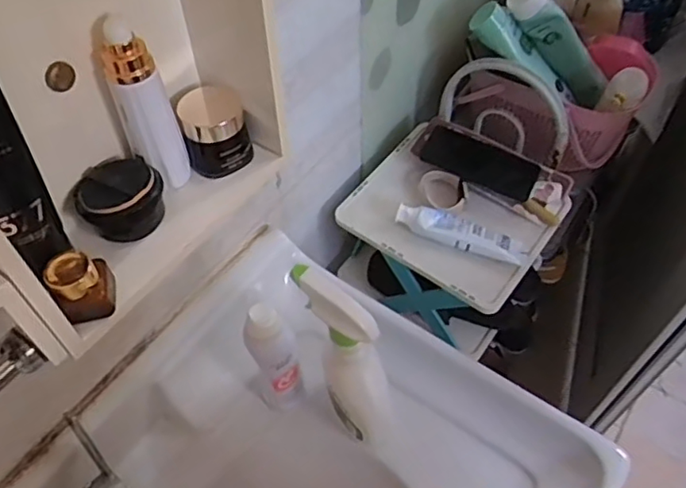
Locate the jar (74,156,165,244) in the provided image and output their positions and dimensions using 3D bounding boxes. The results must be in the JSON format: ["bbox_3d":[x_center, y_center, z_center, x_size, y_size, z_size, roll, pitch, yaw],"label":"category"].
[{"bbox_3d":[-0.169,-0.039,0.453,0.059,0.040,0.060,0,53,0],"label":"jar"}]

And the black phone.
[{"bbox_3d":[0.198,-0.119,0.869,0.167,0.011,0.071,27,68,18],"label":"black phone"}]

